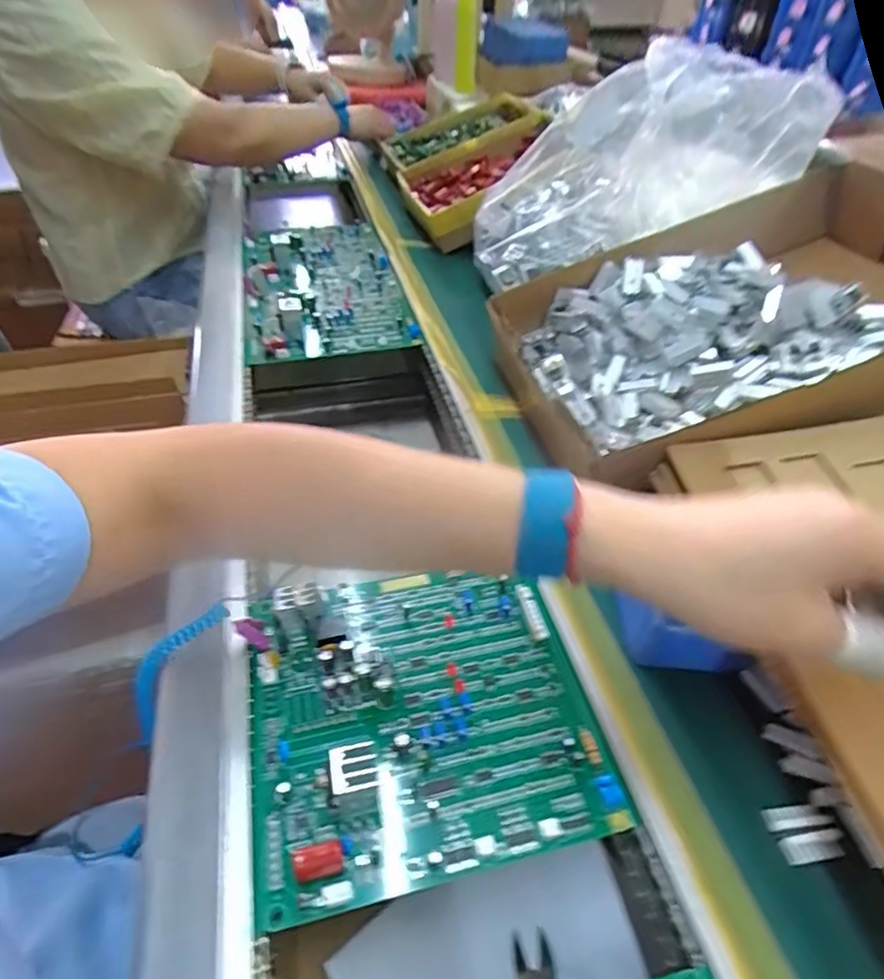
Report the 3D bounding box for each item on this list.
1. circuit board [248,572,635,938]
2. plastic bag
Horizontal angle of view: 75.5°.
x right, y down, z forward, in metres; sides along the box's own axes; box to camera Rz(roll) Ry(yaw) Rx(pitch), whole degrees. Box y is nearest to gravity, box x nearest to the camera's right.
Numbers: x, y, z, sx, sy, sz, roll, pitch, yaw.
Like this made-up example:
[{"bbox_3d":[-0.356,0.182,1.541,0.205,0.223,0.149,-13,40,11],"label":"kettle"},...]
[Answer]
[{"bbox_3d":[-0.013,0.119,0.326,0.183,0.019,0.176,-10,45,-10],"label":"circuit board"},{"bbox_3d":[0.196,-0.342,0.601,0.351,0.138,0.161,-23,43,12],"label":"plastic bag"}]

